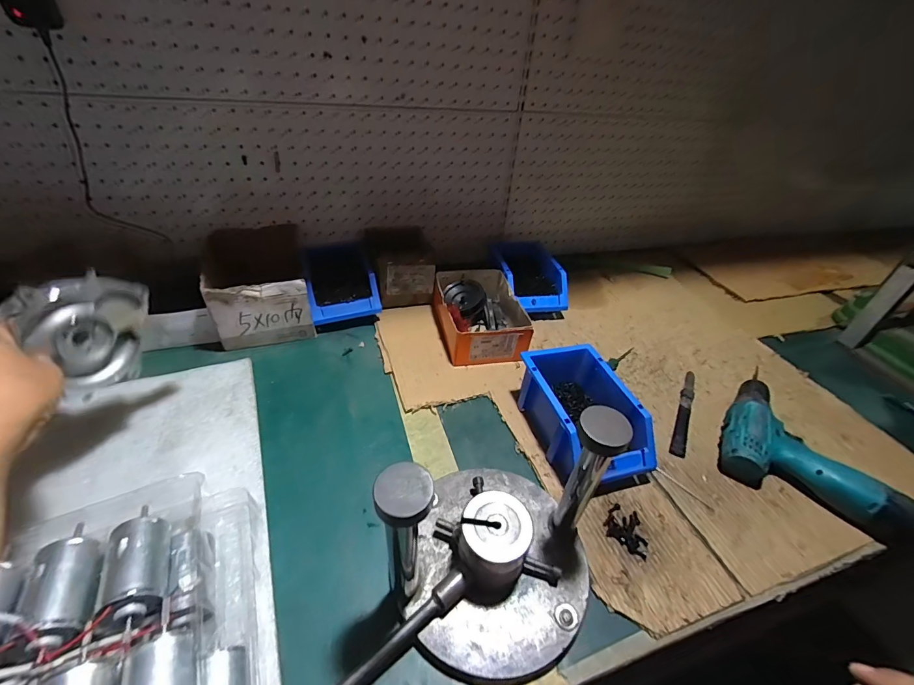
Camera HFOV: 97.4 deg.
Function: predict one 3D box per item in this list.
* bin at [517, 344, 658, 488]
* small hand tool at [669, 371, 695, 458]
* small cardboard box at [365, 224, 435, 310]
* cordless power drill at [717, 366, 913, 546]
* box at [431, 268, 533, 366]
[{"bbox_3d":[0.161,0.092,0.522,0.112,0.079,0.184,-10,41,-20],"label":"bin"},{"bbox_3d":[0.341,0.101,0.597,0.021,0.023,0.171,23,41,19],"label":"small hand tool"},{"bbox_3d":[-0.110,-0.147,0.758,0.113,0.109,0.144,-8,41,-18],"label":"small cardboard box"},{"bbox_3d":[0.471,0.136,0.549,0.190,0.069,0.200,24,41,20],"label":"cordless power drill"},{"bbox_3d":[0.038,-0.045,0.681,0.127,0.073,0.188,-5,40,-15],"label":"box"}]

